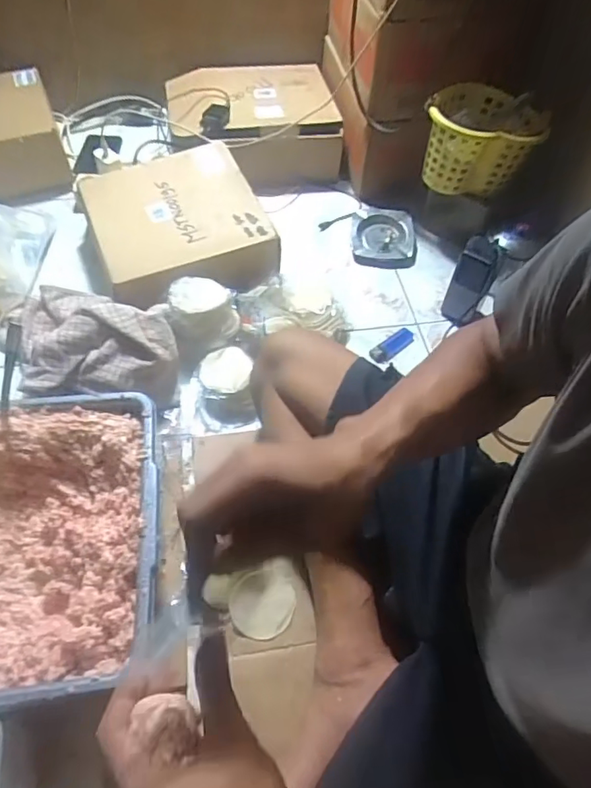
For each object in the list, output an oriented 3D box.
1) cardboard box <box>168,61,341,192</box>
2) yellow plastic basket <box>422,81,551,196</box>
[{"bbox_3d":[-0.082,-0.539,1.072,0.325,0.125,0.292,-12,57,-11],"label":"cardboard box"},{"bbox_3d":[0.304,-0.420,0.879,0.188,0.111,0.158,10,55,3],"label":"yellow plastic basket"}]

